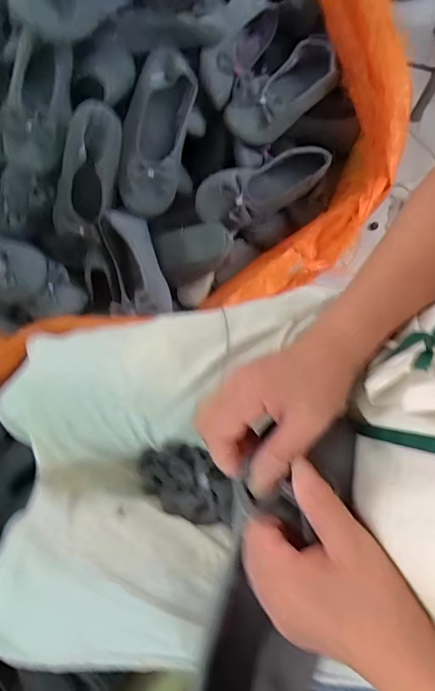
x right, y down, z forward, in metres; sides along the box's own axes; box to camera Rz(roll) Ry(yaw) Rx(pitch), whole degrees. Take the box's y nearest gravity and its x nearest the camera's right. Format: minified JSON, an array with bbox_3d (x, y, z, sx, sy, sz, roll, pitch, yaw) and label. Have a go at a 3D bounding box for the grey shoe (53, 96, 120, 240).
[{"bbox_3d":[-0.197,-0.258,0.655,0.080,0.201,0.049,37,35,12],"label":"grey shoe"}]

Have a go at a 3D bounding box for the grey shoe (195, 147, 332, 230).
[{"bbox_3d":[0.076,-0.260,0.705,0.227,0.066,0.083,-23,73,-6],"label":"grey shoe"}]

